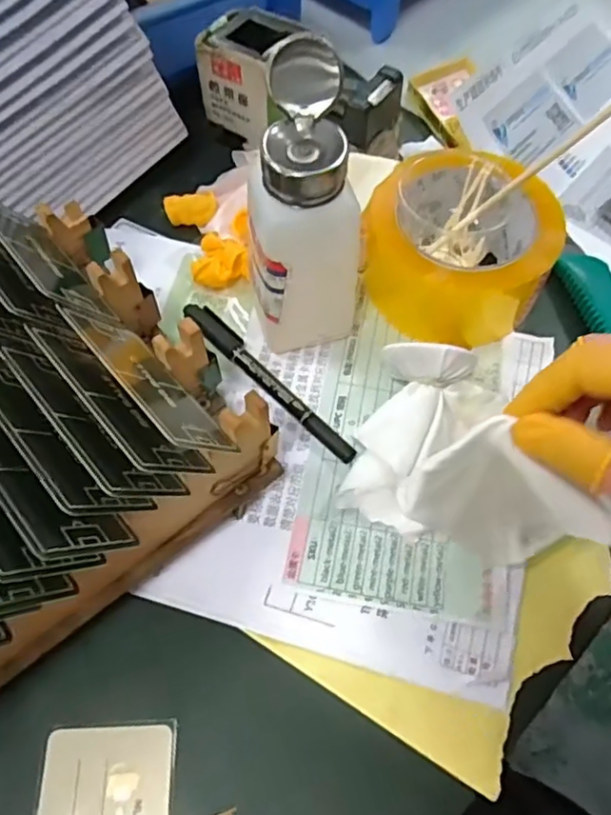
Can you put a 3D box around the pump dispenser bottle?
[{"bbox_3d":[0.001,-0.097,0.321,0.062,0.139,0.068,5,61,1],"label":"pump dispenser bottle"}]

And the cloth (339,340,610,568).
[{"bbox_3d":[0.079,0.014,0.301,0.103,0.079,0.096,13,61,6],"label":"cloth"}]

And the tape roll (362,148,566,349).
[{"bbox_3d":[0.094,-0.094,0.373,0.098,0.077,0.092,1,61,-1],"label":"tape roll"}]

